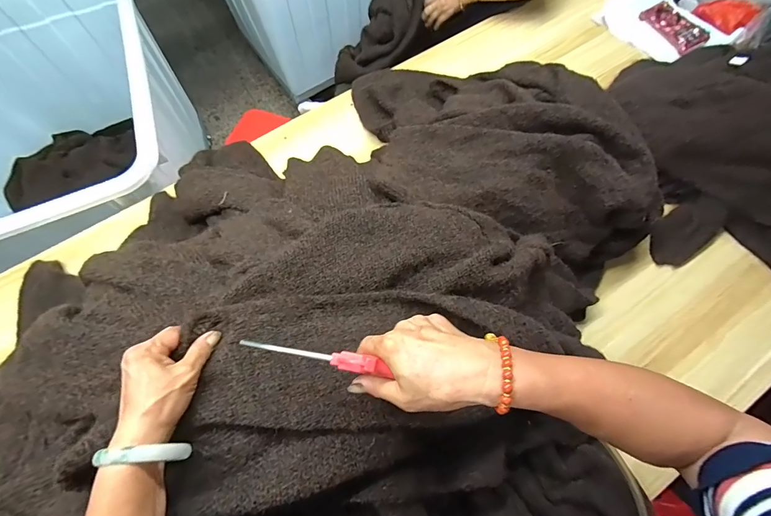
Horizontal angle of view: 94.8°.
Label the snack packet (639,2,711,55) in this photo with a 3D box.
[{"bbox_3d":[0.735,-0.591,0.903,0.061,0.010,0.171,-40,65,31],"label":"snack packet"}]

